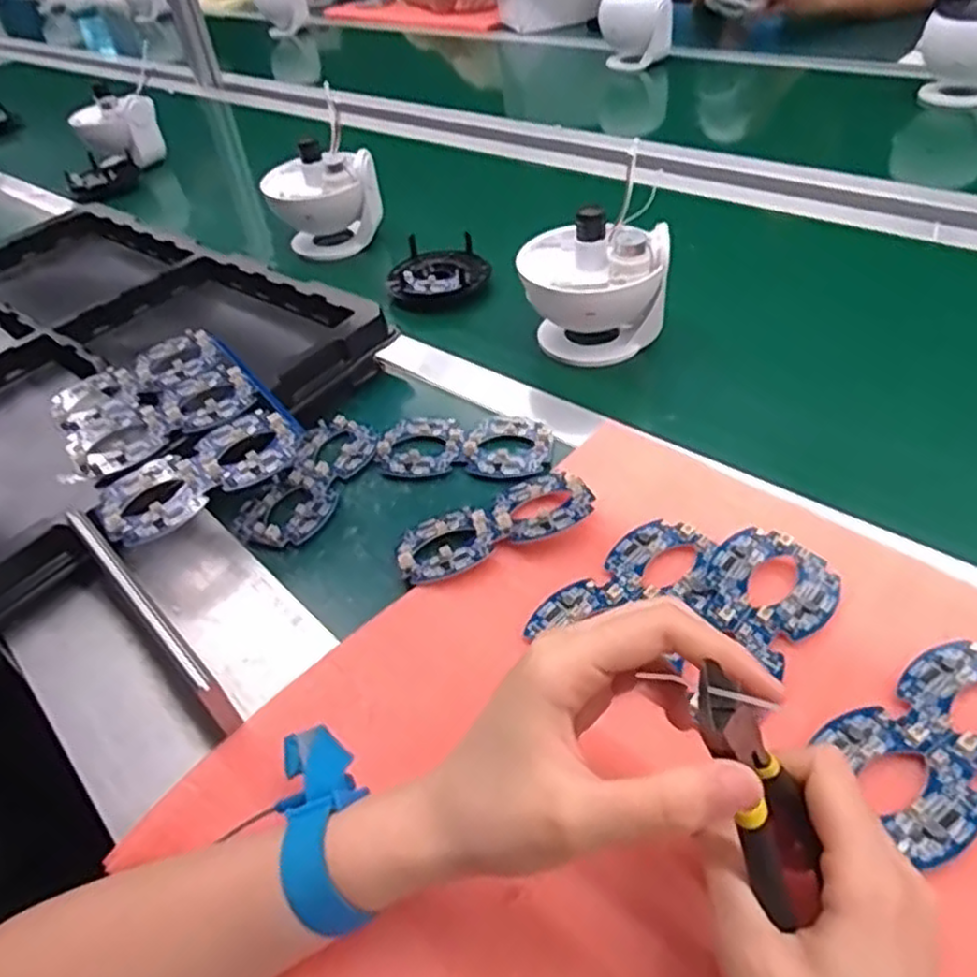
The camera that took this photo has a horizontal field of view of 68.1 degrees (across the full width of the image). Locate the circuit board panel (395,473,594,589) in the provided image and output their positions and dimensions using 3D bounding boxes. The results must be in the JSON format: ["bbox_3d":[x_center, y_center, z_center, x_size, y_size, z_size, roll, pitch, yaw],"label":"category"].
[{"bbox_3d":[0.001,0.020,0.461,0.126,0.008,0.067,-22,34,-5],"label":"circuit board panel"}]

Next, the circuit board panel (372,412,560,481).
[{"bbox_3d":[-0.017,-0.033,0.531,0.126,0.012,0.063,1,43,9],"label":"circuit board panel"}]

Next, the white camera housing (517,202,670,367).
[{"bbox_3d":[0.086,-0.162,0.603,0.115,0.131,0.096,3,44,11],"label":"white camera housing"}]

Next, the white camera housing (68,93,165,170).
[{"bbox_3d":[-0.535,-0.515,1.056,0.110,0.088,0.072,-25,45,-17],"label":"white camera housing"}]

